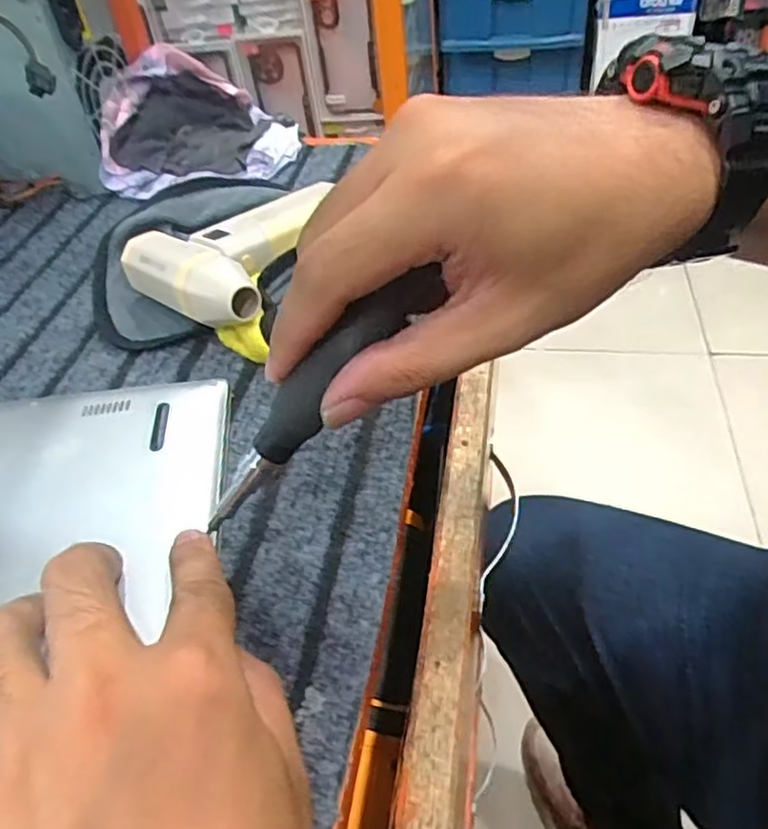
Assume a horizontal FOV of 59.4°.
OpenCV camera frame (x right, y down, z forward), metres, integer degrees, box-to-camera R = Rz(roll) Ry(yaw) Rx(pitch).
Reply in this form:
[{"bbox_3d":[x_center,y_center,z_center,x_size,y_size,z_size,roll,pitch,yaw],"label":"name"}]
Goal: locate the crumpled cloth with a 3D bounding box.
[{"bbox_3d":[-0.149,-0.239,0.533,0.144,0.066,0.127,-11,45,-5],"label":"crumpled cloth"}]

